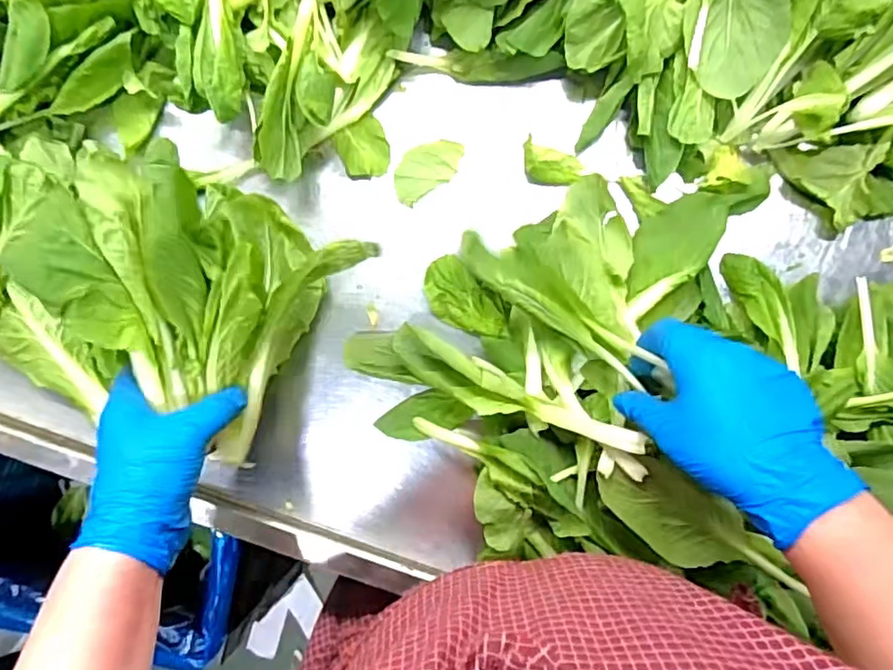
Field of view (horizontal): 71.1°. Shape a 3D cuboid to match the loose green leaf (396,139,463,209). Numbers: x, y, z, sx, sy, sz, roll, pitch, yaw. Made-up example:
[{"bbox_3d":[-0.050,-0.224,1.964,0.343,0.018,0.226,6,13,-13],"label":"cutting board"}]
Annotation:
[{"bbox_3d":[-0.018,-0.145,0.542,0.068,0.011,0.038,-35,85,0],"label":"loose green leaf"}]

